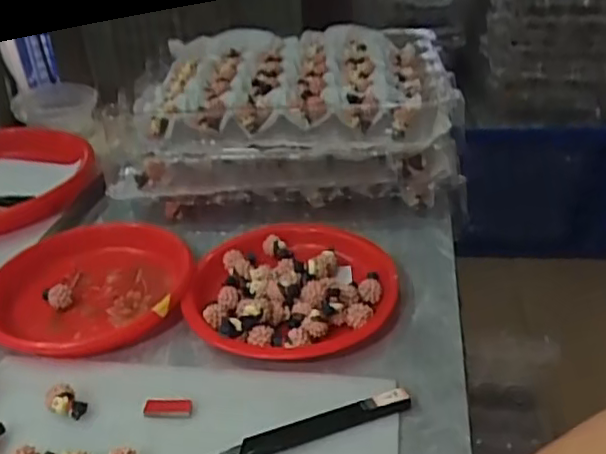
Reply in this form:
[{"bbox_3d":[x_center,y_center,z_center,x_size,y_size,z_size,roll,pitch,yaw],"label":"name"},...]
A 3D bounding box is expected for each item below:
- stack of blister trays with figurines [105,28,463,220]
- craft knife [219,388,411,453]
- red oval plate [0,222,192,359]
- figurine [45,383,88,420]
[{"bbox_3d":[-0.016,-0.118,0.712,0.349,0.139,0.254,-2,31,4],"label":"stack of blister trays with figurines"},{"bbox_3d":[0.007,0.134,0.415,0.136,0.014,0.016,-13,32,-15],"label":"craft knife"},{"bbox_3d":[-0.189,0.051,0.549,0.168,0.029,0.157,-6,30,-4],"label":"red oval plate"},{"bbox_3d":[-0.167,0.122,0.438,0.027,0.019,0.018,8,33,20],"label":"figurine"}]

